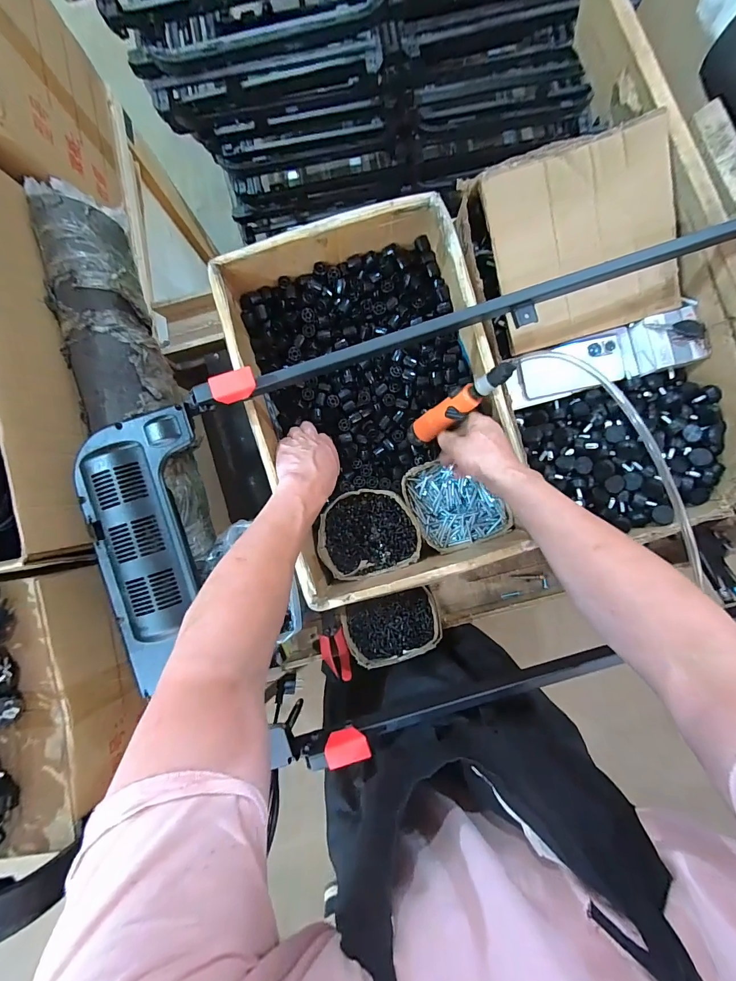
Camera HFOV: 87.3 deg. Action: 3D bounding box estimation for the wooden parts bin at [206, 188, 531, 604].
[{"bbox_3d":[0.013,-0.127,0.606,0.341,0.142,0.517,-17,90,2],"label":"wooden parts bin"}]

